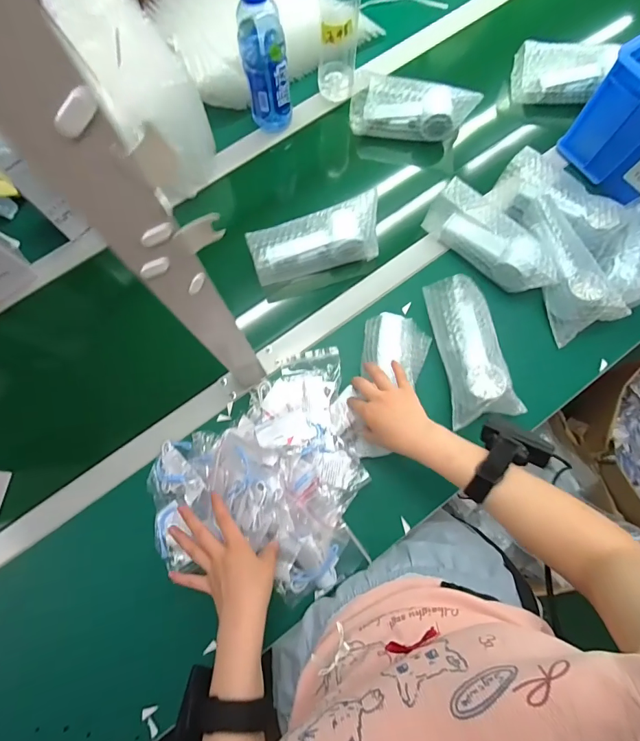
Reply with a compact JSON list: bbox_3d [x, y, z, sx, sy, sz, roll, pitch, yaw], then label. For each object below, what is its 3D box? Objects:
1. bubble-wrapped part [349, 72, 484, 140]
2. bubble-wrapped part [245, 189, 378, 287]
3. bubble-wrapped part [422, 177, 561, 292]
[{"bbox_3d":[0.152,-0.446,0.669,0.203,0.065,0.069,14,78,4],"label":"bubble-wrapped part"},{"bbox_3d":[-0.005,-0.203,0.611,0.205,0.060,0.080,-19,78,-4],"label":"bubble-wrapped part"},{"bbox_3d":[0.260,-0.195,0.595,0.209,0.078,0.060,38,80,8],"label":"bubble-wrapped part"}]

